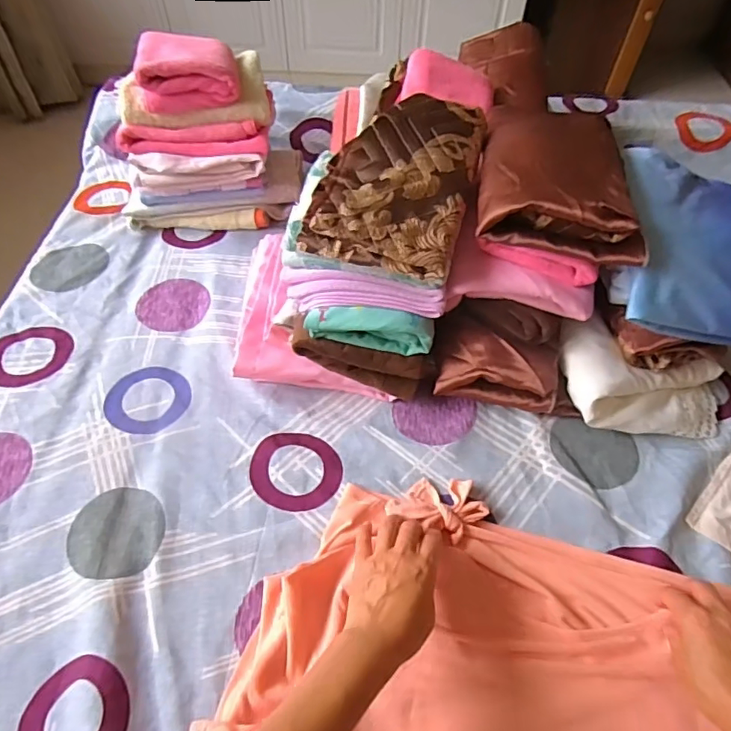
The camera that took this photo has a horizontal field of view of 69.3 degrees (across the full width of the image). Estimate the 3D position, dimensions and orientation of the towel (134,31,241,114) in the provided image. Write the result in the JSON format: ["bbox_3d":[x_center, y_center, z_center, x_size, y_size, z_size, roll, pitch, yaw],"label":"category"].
[{"bbox_3d":[-0.229,-0.389,0.682,0.123,0.051,0.135,-8,54,-7],"label":"towel"}]

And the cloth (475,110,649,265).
[{"bbox_3d":[0.192,-0.199,0.530,0.147,0.044,0.209,8,54,4],"label":"cloth"}]

